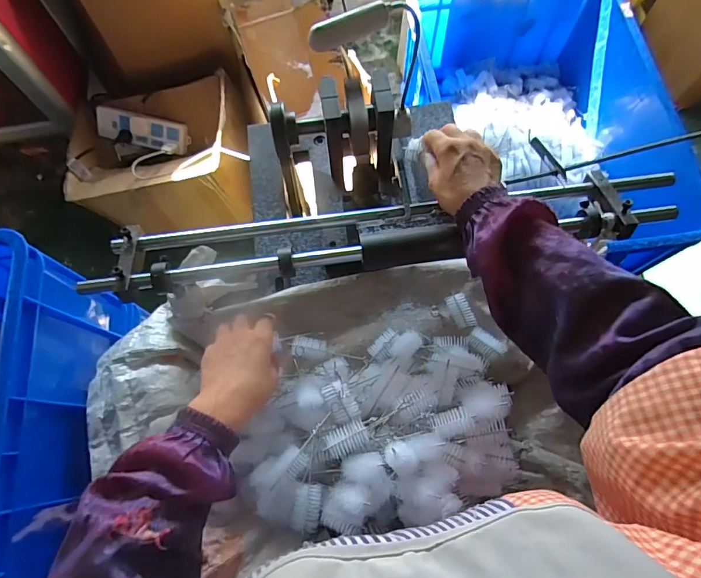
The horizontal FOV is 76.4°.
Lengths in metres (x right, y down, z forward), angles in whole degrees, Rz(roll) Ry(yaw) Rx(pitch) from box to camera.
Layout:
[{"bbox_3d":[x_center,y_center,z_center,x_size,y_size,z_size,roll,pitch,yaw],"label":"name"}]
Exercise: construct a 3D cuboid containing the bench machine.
[{"bbox_3d":[0.042,-0.133,0.566,0.602,0.148,0.259,-6,71,0],"label":"bench machine"}]

